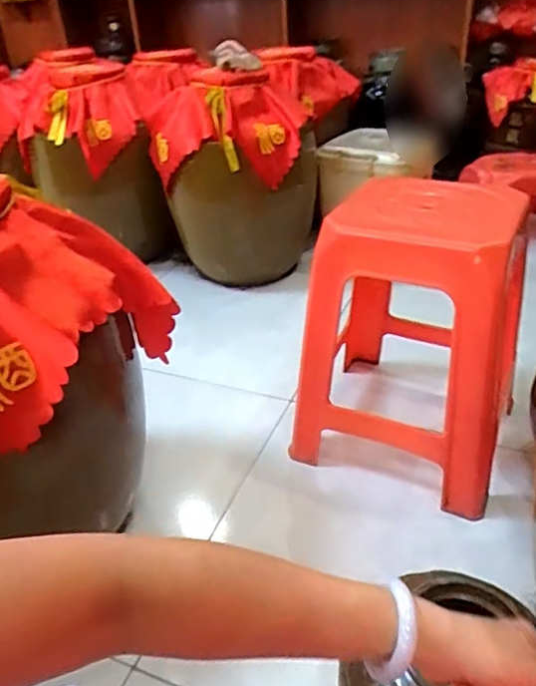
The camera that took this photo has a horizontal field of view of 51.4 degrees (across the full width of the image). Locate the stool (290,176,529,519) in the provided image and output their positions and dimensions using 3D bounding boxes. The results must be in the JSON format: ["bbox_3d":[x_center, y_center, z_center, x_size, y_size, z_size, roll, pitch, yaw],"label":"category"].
[{"bbox_3d":[0.272,-0.029,0.989,0.339,0.482,0.380,14,37,25],"label":"stool"}]

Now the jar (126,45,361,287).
[{"bbox_3d":[-0.082,-0.485,1.615,0.564,0.565,0.470,-5,33,-2],"label":"jar"}]

